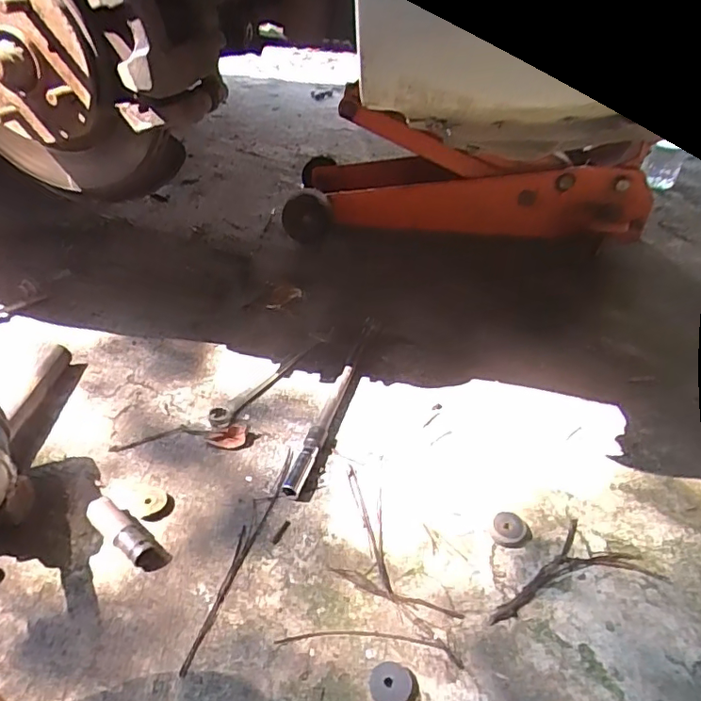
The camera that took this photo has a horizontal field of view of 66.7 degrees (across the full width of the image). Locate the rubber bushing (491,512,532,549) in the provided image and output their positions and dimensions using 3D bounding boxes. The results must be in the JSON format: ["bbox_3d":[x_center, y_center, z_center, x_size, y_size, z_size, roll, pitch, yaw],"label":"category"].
[{"bbox_3d":[0.155,0.173,0.511,0.036,0.012,0.031,14,39,16],"label":"rubber bushing"}]

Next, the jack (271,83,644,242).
[{"bbox_3d":[0.205,-0.337,0.999,0.616,0.228,0.257,5,38,4],"label":"jack"}]

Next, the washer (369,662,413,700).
[{"bbox_3d":[0.031,0.252,0.401,0.031,0.008,0.030,1,38,-1],"label":"washer"}]

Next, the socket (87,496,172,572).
[{"bbox_3d":[-0.207,0.169,0.496,0.093,0.022,0.030,35,47,18],"label":"socket"}]

